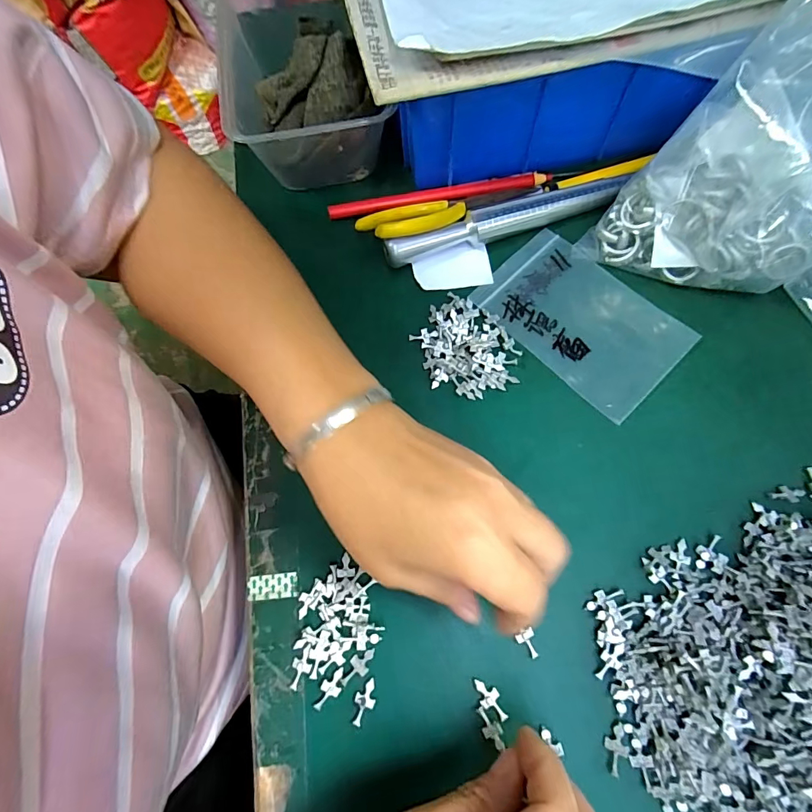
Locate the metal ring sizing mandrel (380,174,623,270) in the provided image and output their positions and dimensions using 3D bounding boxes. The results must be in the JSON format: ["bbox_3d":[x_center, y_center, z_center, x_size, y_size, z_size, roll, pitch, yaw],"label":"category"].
[{"bbox_3d":[0.066,-0.125,0.289,0.165,0.020,0.016,-19,72,-4],"label":"metal ring sizing mandrel"}]

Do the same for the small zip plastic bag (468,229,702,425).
[{"bbox_3d":[0.113,-0.057,0.276,0.080,0.004,0.123,-43,75,-10],"label":"small zip plastic bag"}]

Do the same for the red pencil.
[{"bbox_3d":[0.023,-0.153,0.306,0.158,0.007,0.010,-8,72,0],"label":"red pencil"}]

